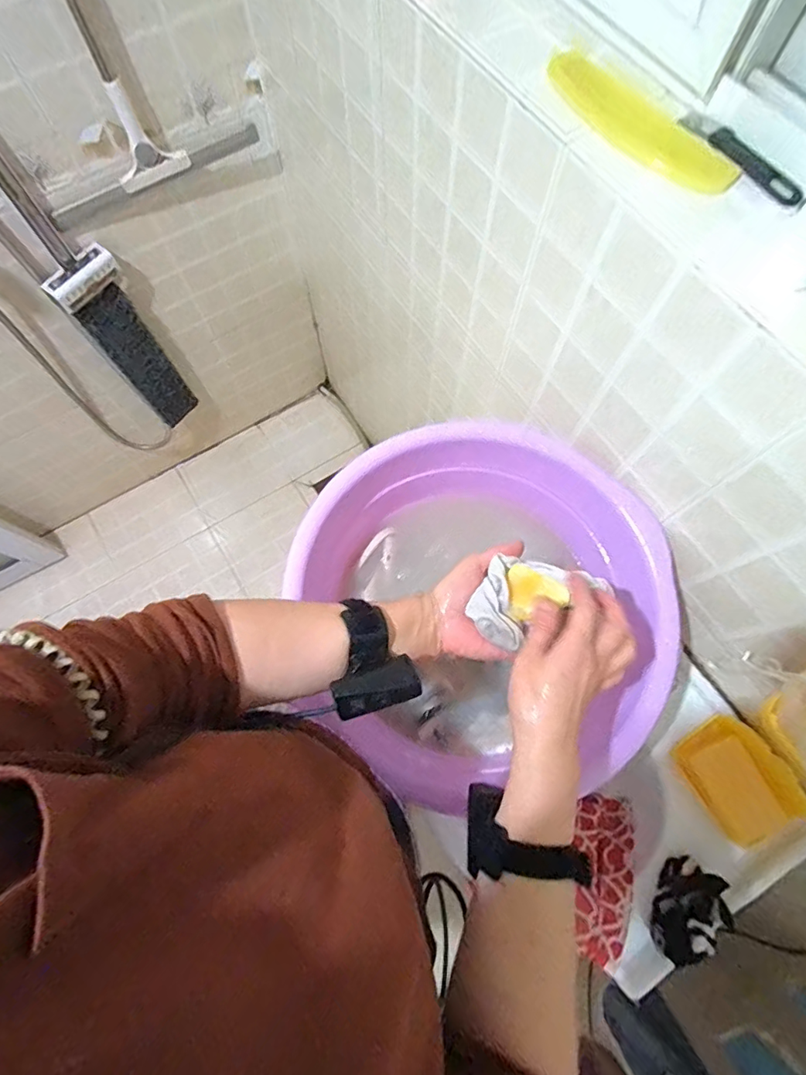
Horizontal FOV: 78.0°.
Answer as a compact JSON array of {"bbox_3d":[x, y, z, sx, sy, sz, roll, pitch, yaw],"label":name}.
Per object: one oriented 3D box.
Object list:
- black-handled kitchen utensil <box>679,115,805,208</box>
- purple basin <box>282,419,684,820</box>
[{"bbox_3d":[0.288,-0.323,0.421,0.025,0.007,0.126,-31,75,-10],"label":"black-handled kitchen utensil"},{"bbox_3d":[0.098,0.073,0.597,0.406,0.124,0.405,0,72,0],"label":"purple basin"}]

